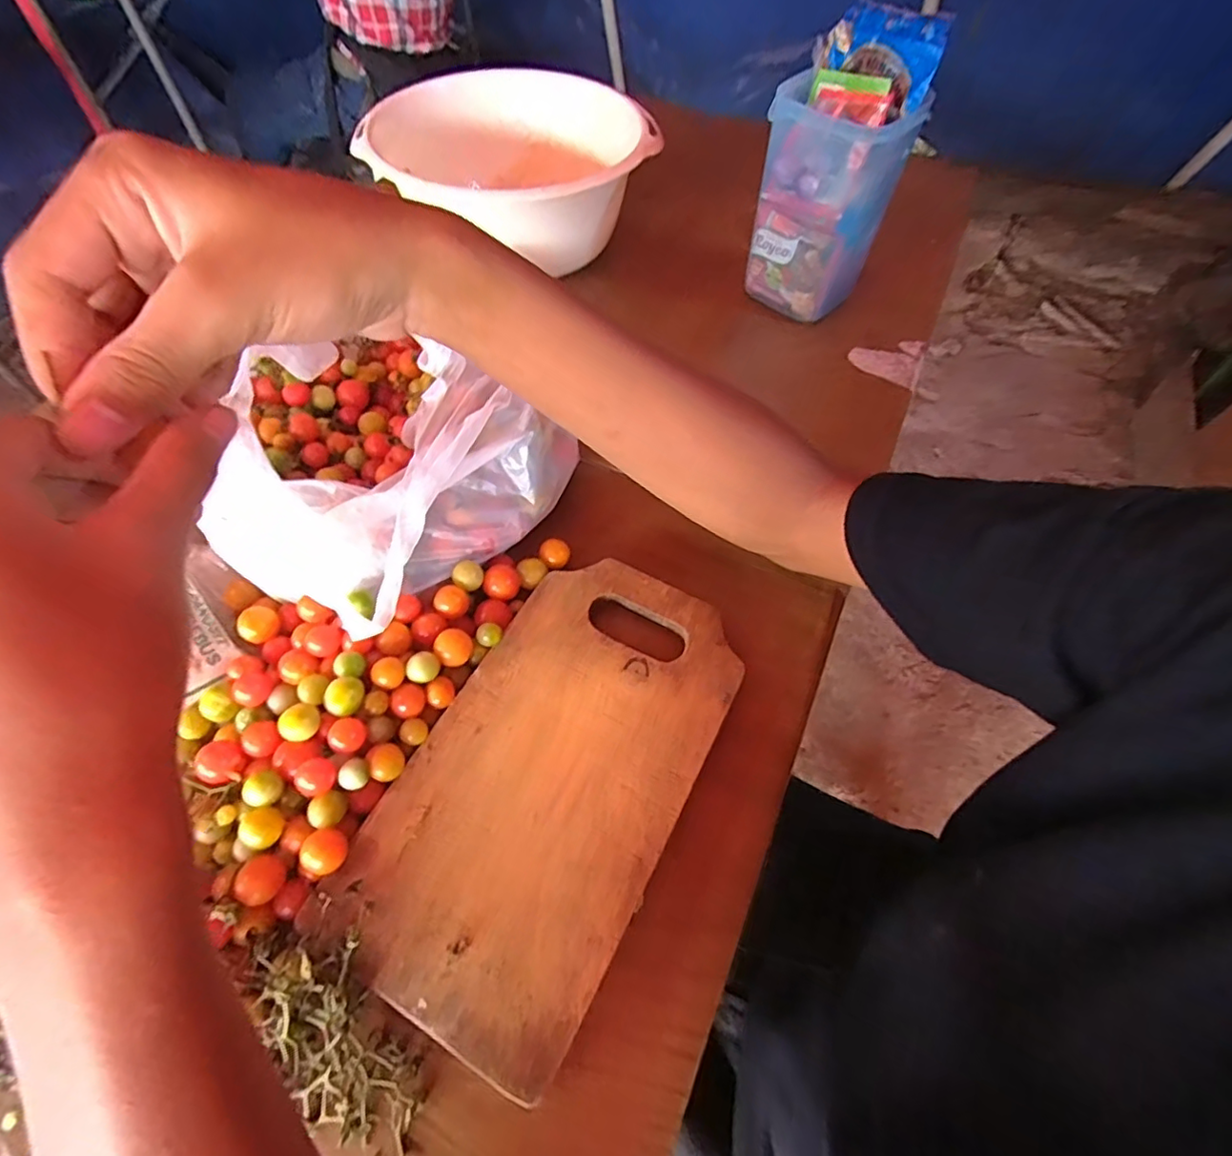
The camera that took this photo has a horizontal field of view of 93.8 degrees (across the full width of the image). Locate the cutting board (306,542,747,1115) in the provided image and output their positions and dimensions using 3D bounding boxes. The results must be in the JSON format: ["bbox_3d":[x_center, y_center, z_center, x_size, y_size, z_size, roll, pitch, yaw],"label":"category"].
[{"bbox_3d":[-0.031,0.099,0.308,0.132,0.015,0.240,26,62,13],"label":"cutting board"}]

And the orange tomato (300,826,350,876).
[{"bbox_3d":[-0.137,0.129,0.273,0.018,0.015,0.019,13,57,6],"label":"orange tomato"}]

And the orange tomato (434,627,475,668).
[{"bbox_3d":[-0.091,0.040,0.327,0.020,0.016,0.018,-30,63,-20],"label":"orange tomato"}]

